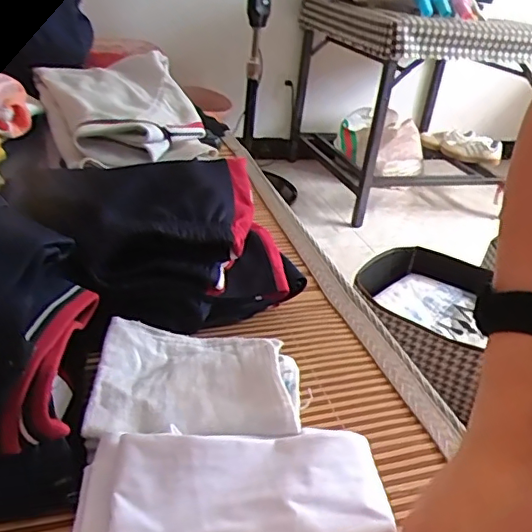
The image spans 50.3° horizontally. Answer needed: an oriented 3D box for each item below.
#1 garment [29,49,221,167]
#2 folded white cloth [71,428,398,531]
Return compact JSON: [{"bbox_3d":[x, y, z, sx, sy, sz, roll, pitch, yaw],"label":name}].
[{"bbox_3d":[-0.182,-0.202,0.722,0.201,0.057,0.288,-5,32,-20],"label":"garment"},{"bbox_3d":[-0.019,0.142,0.329,0.177,0.046,0.092,1,30,-11],"label":"folded white cloth"}]

